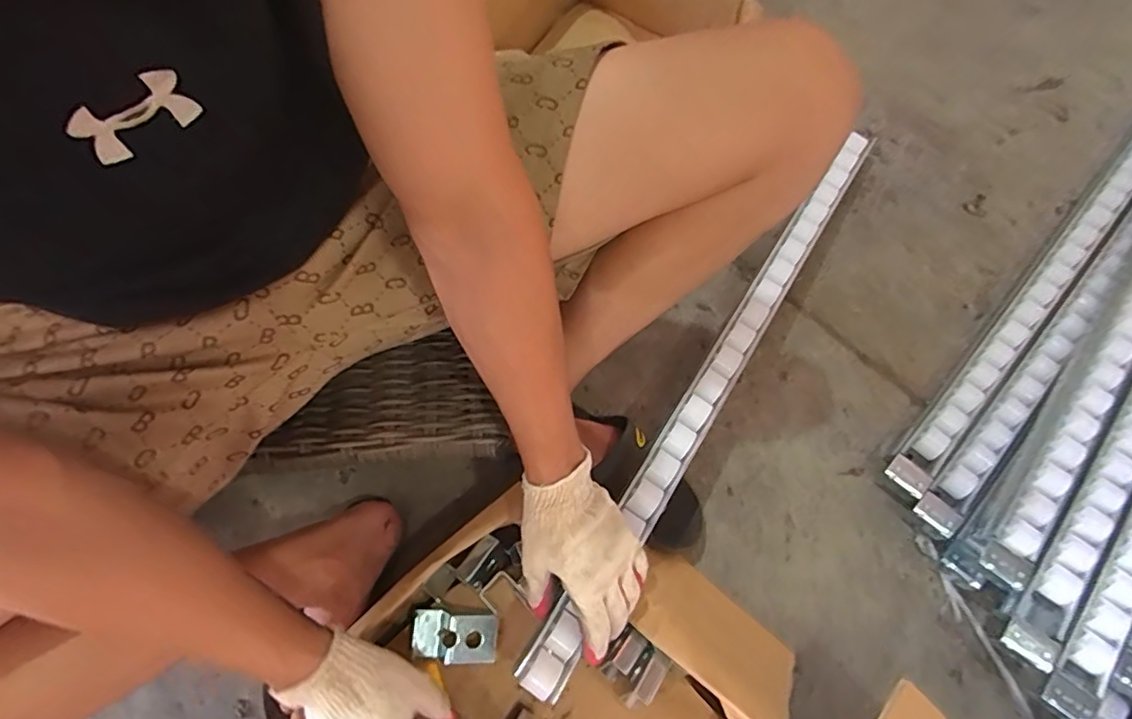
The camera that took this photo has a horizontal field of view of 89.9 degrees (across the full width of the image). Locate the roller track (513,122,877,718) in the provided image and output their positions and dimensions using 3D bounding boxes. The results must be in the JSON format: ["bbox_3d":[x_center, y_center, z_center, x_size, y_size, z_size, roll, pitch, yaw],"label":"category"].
[{"bbox_3d":[0.182,-0.004,0.627,0.044,0.021,0.767,33,68,9],"label":"roller track"}]

